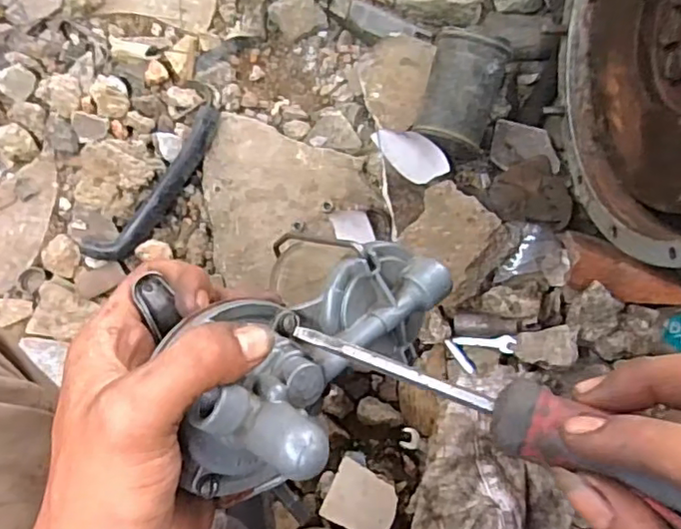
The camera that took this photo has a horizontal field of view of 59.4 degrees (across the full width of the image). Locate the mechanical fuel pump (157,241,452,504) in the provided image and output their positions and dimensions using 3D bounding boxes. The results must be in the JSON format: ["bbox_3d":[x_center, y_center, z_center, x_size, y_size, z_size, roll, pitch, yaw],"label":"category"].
[{"bbox_3d":[-0.013,0.034,0.241,0.063,0.067,0.125,47,64,3],"label":"mechanical fuel pump"}]

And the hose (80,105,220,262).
[{"bbox_3d":[-0.200,-0.087,0.661,0.048,0.025,0.210,38,83,2],"label":"hose"}]

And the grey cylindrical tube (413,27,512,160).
[{"bbox_3d":[0.132,-0.182,0.644,0.082,0.075,0.115,14,80,1],"label":"grey cylindrical tube"}]

